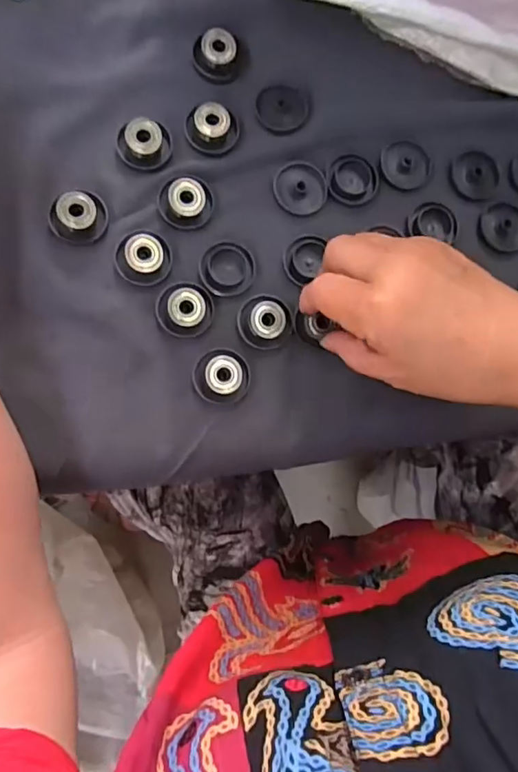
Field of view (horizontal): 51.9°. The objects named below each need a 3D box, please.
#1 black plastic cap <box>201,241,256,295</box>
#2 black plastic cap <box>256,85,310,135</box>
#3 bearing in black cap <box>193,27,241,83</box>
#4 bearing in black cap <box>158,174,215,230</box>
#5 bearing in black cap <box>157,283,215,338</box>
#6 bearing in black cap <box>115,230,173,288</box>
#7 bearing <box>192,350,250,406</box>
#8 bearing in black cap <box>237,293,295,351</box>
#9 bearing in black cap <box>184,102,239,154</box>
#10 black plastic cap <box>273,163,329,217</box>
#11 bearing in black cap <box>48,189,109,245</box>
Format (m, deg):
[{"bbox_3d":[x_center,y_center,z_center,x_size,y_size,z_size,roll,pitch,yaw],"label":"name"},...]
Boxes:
[{"bbox_3d":[-0.019,-0.072,0.327,0.033,0.004,0.033,0,84,-7],"label":"black plastic cap"},{"bbox_3d":[0.015,-0.177,0.339,0.033,0.004,0.031,1,84,-6],"label":"black plastic cap"},{"bbox_3d":[-0.026,-0.209,0.337,0.028,0.011,0.028,1,84,-7],"label":"bearing in black cap"},{"bbox_3d":[-0.044,-0.115,0.324,0.033,0.015,0.035,-1,84,-7],"label":"bearing in black cap"},{"bbox_3d":[-0.044,-0.047,0.315,0.032,0.013,0.033,1,84,-7],"label":"bearing in black cap"},{"bbox_3d":[-0.069,-0.078,0.315,0.033,0.013,0.034,-2,84,-7],"label":"bearing in black cap"},{"bbox_3d":[-0.022,-0.006,0.314,0.032,0.012,0.032,1,84,-7],"label":"bearing"},{"bbox_3d":[0.004,-0.040,0.321,0.033,0.011,0.033,1,84,-7],"label":"bearing in black cap"},{"bbox_3d":[-0.029,-0.161,0.331,0.033,0.013,0.027,1,84,-7],"label":"bearing in black cap"},{"bbox_3d":[0.027,-0.125,0.337,0.033,0.004,0.034,1,84,-7],"label":"black plastic cap"},{"bbox_3d":[-0.106,-0.099,0.314,0.033,0.013,0.027,-24,87,-8],"label":"bearing in black cap"}]

